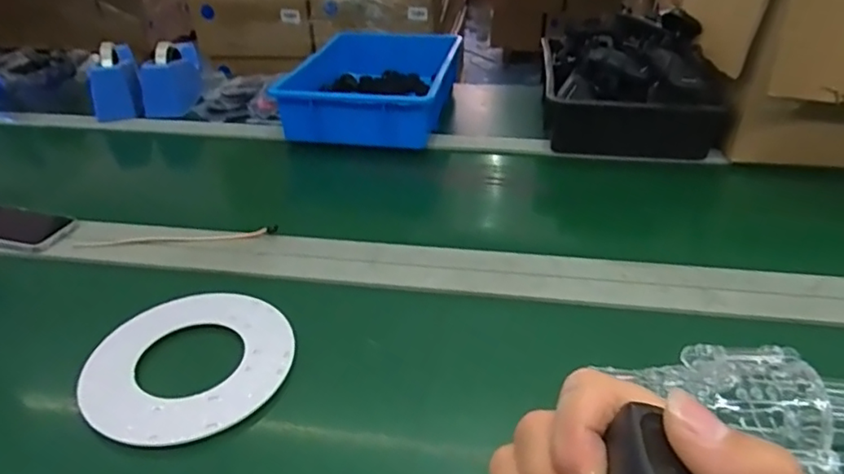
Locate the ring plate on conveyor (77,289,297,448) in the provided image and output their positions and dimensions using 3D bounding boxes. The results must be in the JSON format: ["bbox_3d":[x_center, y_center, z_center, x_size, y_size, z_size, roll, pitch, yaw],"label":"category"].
[{"bbox_3d":[-0.229,0.117,0.579,0.191,0.007,0.191,0,33,0],"label":"ring plate on conveyor"}]

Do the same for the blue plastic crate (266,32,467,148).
[{"bbox_3d":[-0.087,-0.287,1.119,0.290,0.103,0.394,3,34,6],"label":"blue plastic crate"}]

